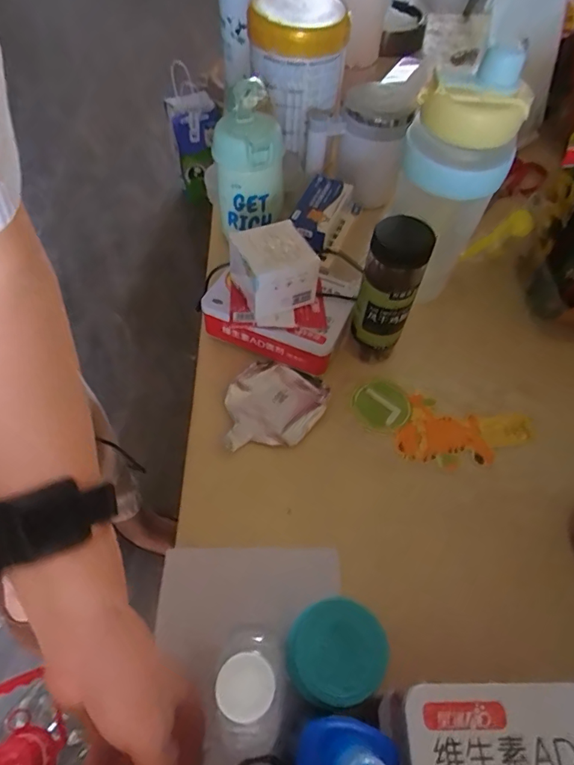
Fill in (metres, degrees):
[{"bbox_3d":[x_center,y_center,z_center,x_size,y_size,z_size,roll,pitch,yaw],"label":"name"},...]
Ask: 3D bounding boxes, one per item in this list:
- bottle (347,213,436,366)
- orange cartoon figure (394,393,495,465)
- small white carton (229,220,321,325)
[{"bbox_3d":[0.097,-0.085,0.456,0.051,0.151,0.060,18,58,10],"label":"bottle"},{"bbox_3d":[0.154,0.046,0.462,0.091,0.016,0.066,5,57,2],"label":"orange cartoon figure"},{"bbox_3d":[-0.013,-0.114,0.461,0.064,0.062,0.065,-22,60,-15],"label":"small white carton"}]

